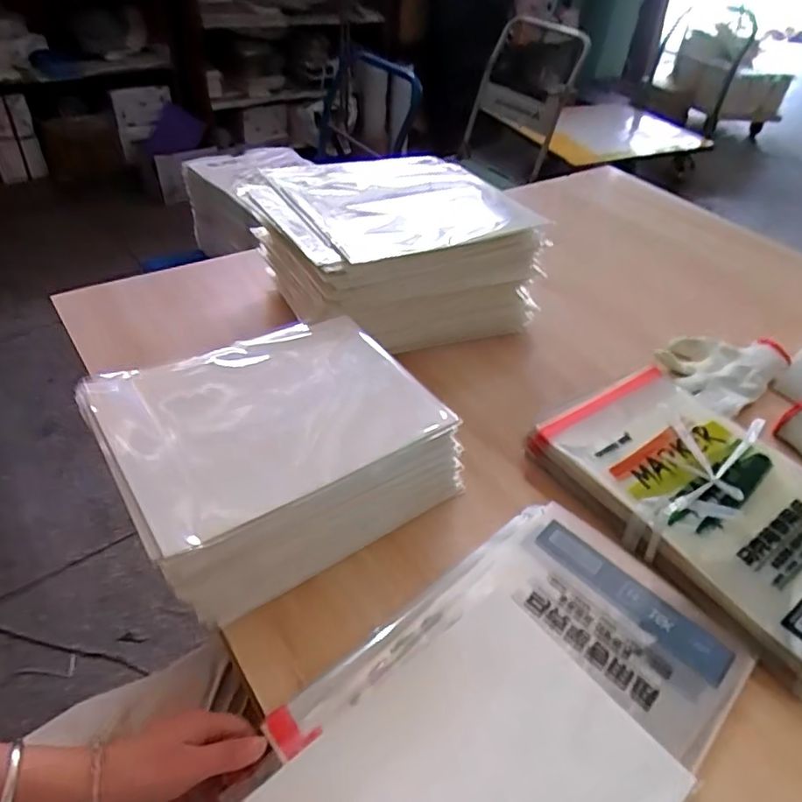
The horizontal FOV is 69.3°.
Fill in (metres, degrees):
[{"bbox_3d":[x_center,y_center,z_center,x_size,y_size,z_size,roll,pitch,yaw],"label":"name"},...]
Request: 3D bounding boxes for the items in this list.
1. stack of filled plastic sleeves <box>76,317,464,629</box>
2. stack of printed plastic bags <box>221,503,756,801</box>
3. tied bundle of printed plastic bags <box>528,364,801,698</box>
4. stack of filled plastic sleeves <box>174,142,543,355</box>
[{"bbox_3d":[-0.118,0.043,0.562,0.284,0.100,0.226,-23,50,-29],"label":"stack of filled plastic sleeves"},{"bbox_3d":[0.083,0.246,0.446,0.384,0.019,0.235,-29,53,-33],"label":"stack of printed plastic bags"},{"bbox_3d":[0.326,0.098,0.606,0.233,0.039,0.331,-24,50,-30],"label":"tied bundle of printed plastic bags"},{"bbox_3d":[-0.016,-0.215,0.822,0.339,0.149,0.301,-18,48,-25],"label":"stack of filled plastic sleeves"}]

